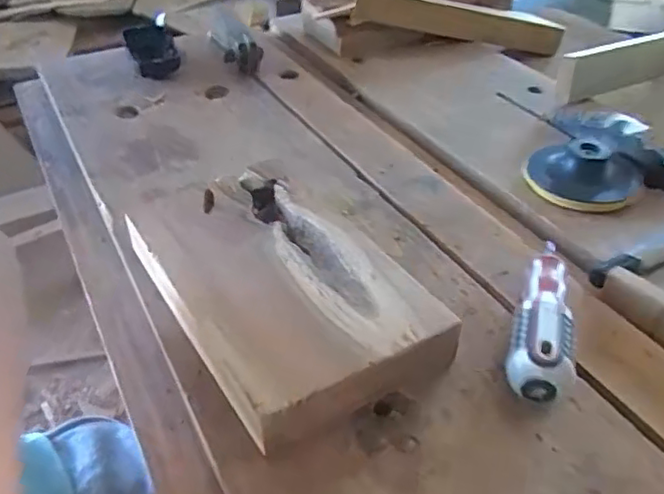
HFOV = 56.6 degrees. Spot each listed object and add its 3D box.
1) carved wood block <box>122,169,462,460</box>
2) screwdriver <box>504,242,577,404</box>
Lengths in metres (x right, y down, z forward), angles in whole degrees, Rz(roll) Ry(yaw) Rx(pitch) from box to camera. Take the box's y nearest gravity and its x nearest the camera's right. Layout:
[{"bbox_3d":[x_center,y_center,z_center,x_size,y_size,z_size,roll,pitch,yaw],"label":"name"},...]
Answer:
[{"bbox_3d":[-0.036,0.024,0.389,0.126,0.039,0.201,-23,44,-24],"label":"carved wood block"},{"bbox_3d":[0.125,0.044,0.362,0.035,0.037,0.114,12,41,15],"label":"screwdriver"}]

